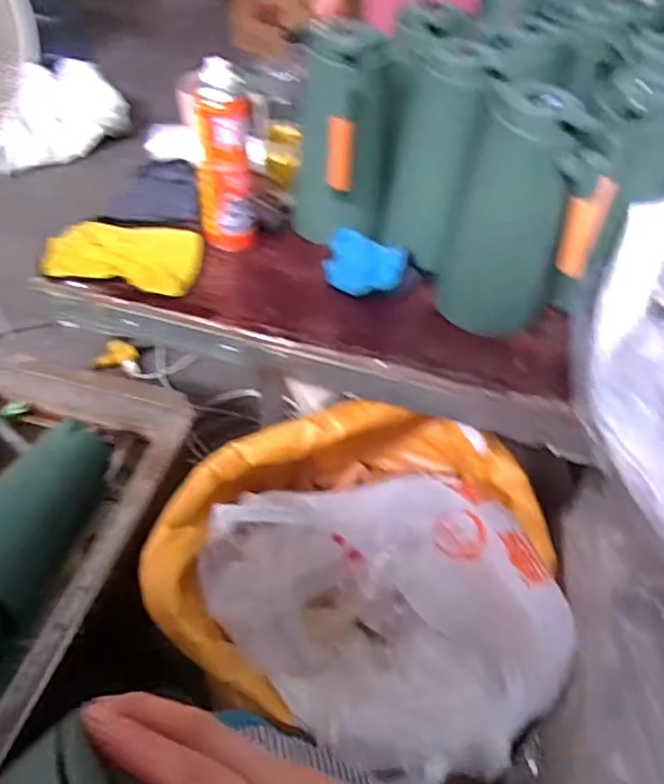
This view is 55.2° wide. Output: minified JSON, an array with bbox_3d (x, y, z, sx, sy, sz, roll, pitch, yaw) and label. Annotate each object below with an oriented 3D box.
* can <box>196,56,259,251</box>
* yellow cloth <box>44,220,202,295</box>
[{"bbox_3d":[-0.134,-0.285,0.791,0.070,0.222,0.054,-4,47,-6],"label":"can"},{"bbox_3d":[-0.272,-0.182,0.835,0.206,0.019,0.140,8,47,5],"label":"yellow cloth"}]

